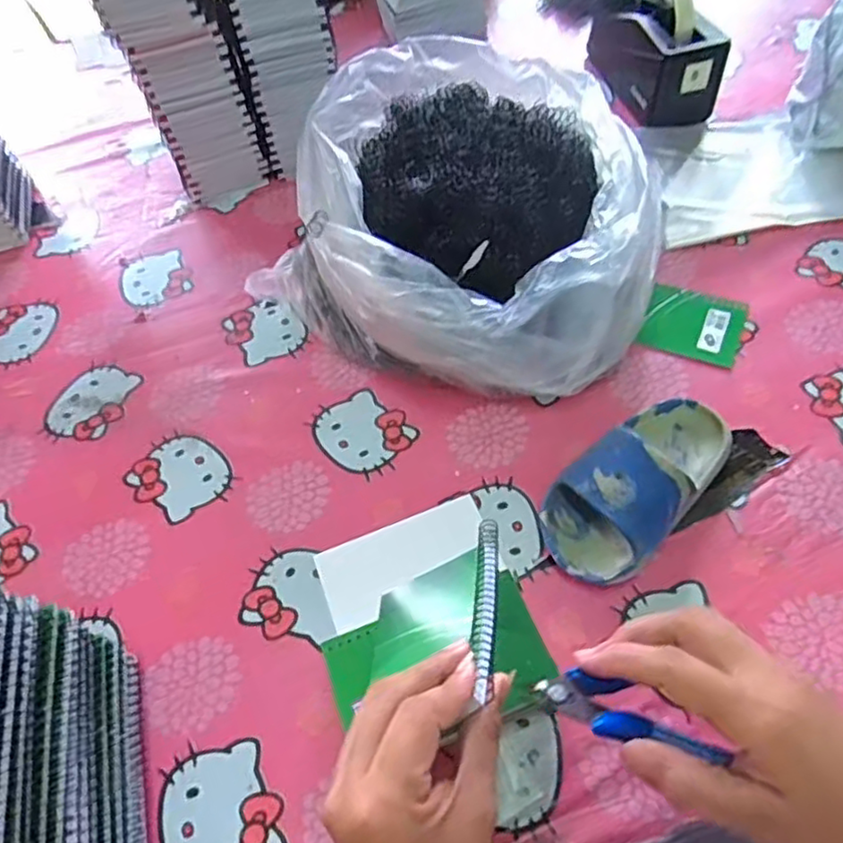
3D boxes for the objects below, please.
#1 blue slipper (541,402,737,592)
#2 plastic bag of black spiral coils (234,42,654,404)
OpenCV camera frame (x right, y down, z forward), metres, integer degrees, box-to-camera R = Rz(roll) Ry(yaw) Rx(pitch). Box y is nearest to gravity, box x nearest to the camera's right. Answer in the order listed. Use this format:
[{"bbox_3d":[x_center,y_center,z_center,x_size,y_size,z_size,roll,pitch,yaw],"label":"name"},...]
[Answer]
[{"bbox_3d":[0.161,0.039,0.480,0.171,0.060,0.079,-40,61,-21],"label":"blue slipper"},{"bbox_3d":[0.056,-0.184,0.592,0.315,0.153,0.310,33,64,24],"label":"plastic bag of black spiral coils"}]

